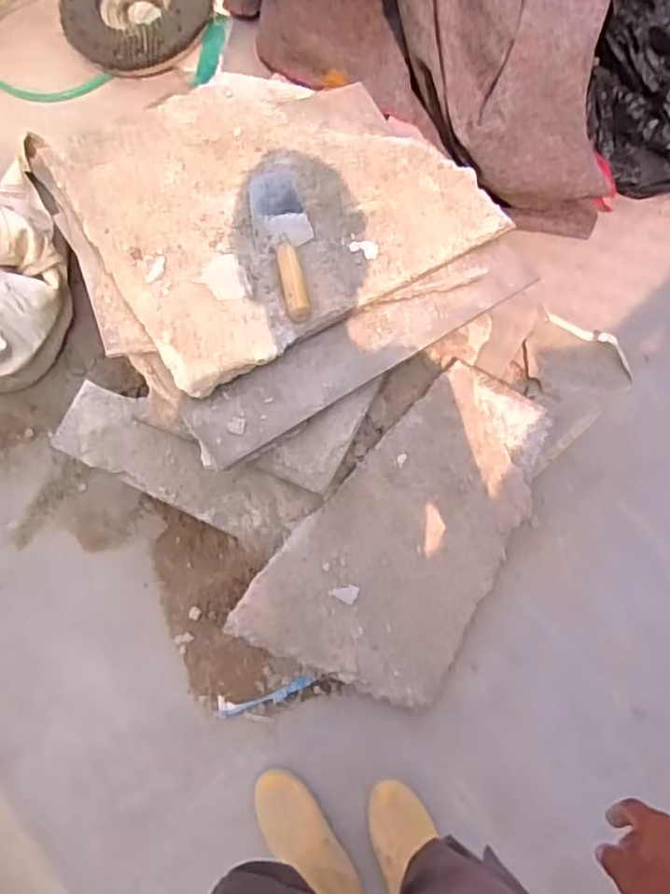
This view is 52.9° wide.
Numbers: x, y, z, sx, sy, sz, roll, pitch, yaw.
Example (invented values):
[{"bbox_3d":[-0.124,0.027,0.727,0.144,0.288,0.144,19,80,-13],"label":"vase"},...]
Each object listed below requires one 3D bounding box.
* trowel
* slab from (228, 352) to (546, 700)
[{"bbox_3d":[-0.077,-0.320,1.037,0.087,0.039,0.311,-11,58,-3],"label":"trowel"},{"bbox_3d":[0.151,0.146,1.172,0.383,0.049,0.611,37,84,-14],"label":"slab"}]

